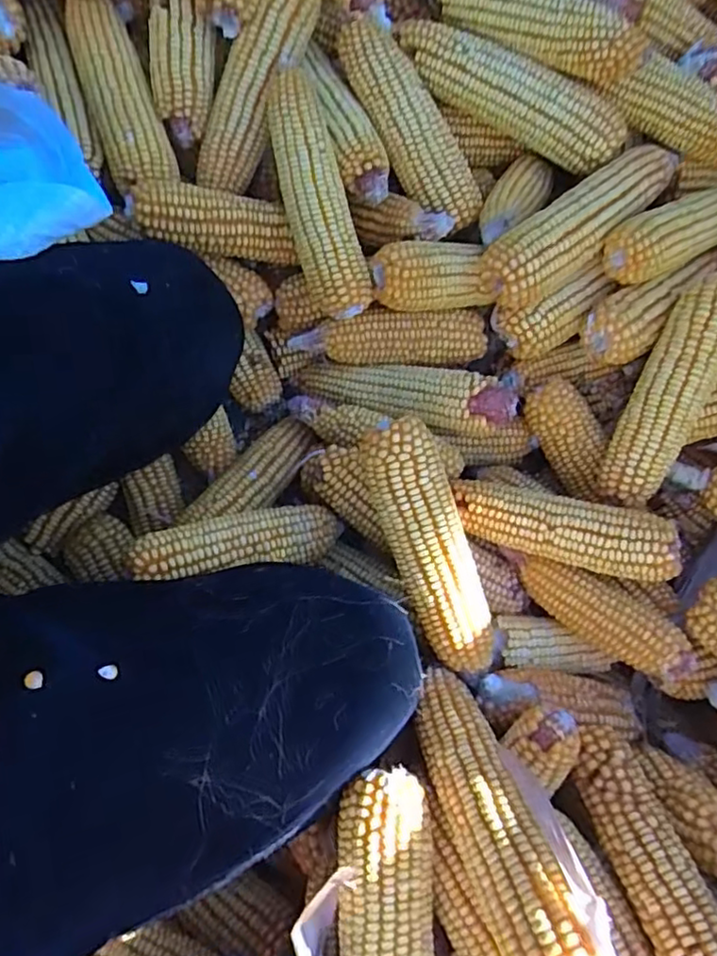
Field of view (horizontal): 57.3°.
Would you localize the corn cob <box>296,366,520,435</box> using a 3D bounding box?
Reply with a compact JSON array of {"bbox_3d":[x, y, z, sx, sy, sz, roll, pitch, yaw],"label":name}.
[{"bbox_3d":[0.039,-0.074,0.576,0.195,0.042,0.051,11,76,20],"label":"corn cob"}]

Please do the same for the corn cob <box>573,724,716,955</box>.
[{"bbox_3d":[0.186,0.243,0.403,0.051,0.043,0.178,-15,43,-5],"label":"corn cob"}]

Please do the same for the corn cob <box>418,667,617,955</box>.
[{"bbox_3d":[0.082,0.204,0.399,0.059,0.045,0.197,-21,37,-6],"label":"corn cob"}]

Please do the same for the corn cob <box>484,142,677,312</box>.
[{"bbox_3d":[0.187,-0.213,0.542,0.205,0.047,0.057,-38,81,-9],"label":"corn cob"}]

